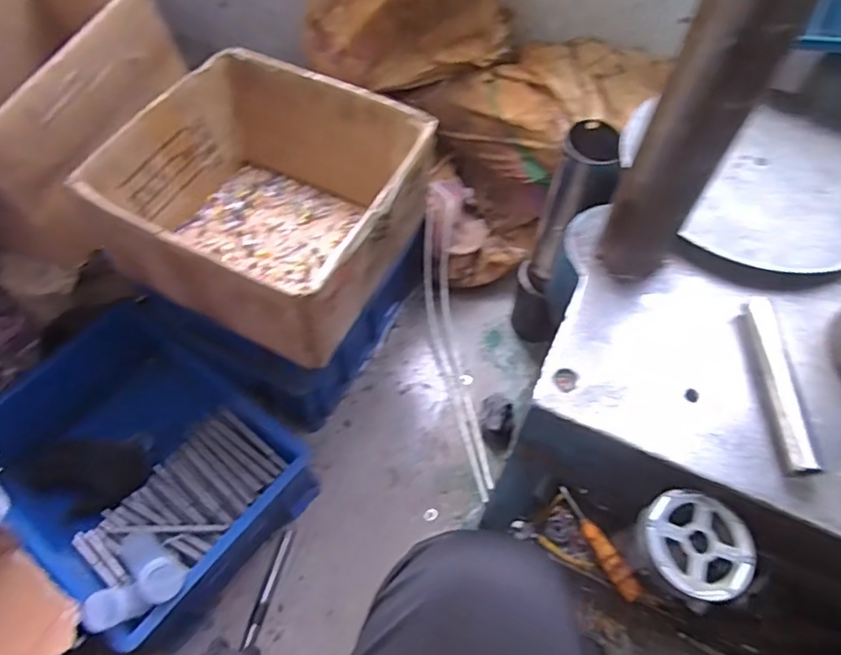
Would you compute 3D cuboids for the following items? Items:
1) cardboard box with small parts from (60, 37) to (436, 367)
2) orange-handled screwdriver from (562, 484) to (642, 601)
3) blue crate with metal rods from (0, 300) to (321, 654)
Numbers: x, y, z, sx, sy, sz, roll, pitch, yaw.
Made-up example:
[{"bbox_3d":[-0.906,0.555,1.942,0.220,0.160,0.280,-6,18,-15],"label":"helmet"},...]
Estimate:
[{"bbox_3d":[-0.176,-0.145,0.675,0.304,0.142,0.305,25,61,14],"label":"cardboard box with small parts"},{"bbox_3d":[0.245,0.294,0.794,0.029,0.030,0.168,-19,44,-12],"label":"orange-handled screwdriver"},{"bbox_3d":[-0.376,0.188,0.804,0.393,0.160,0.311,36,64,19],"label":"blue crate with metal rods"}]

